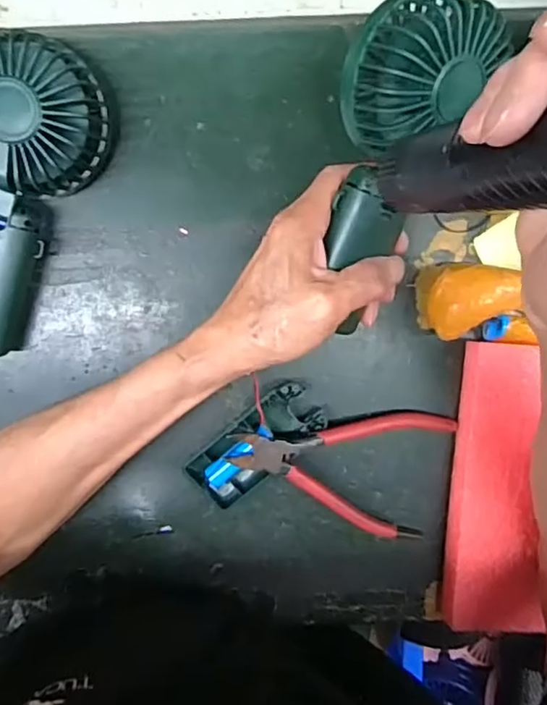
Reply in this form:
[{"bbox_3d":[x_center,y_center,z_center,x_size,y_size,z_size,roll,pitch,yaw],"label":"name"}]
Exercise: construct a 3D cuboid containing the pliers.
[{"bbox_3d":[0.046,0.067,0.376,0.137,0.022,0.087,21,99,-2],"label":"pliers"}]

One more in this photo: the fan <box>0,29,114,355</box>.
[{"bbox_3d":[-0.163,-0.093,0.336,0.084,0.048,0.185,28,98,-6],"label":"fan"}]

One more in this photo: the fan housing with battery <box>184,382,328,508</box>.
[{"bbox_3d":[-0.010,0.061,0.377,0.092,0.021,0.041,-41,96,7],"label":"fan housing with battery"}]

